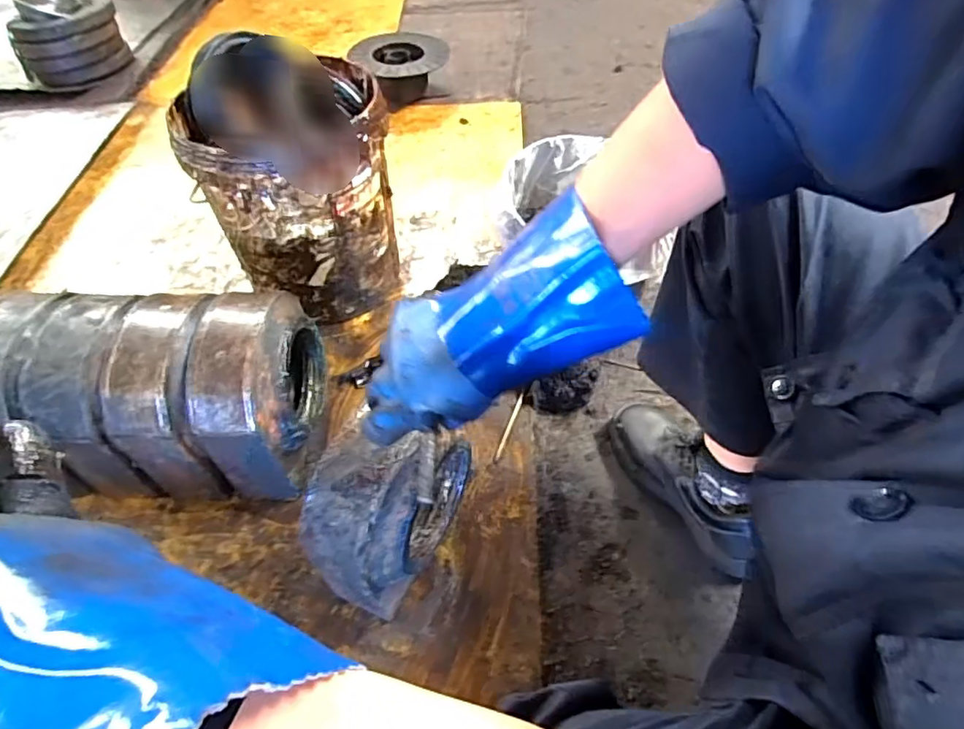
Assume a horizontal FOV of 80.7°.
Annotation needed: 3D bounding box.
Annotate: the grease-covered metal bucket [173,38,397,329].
[{"bbox_3d":[-0.289,-0.265,0.940,0.289,0.366,0.243,-11,52,-10],"label":"grease-covered metal bucket"}]

